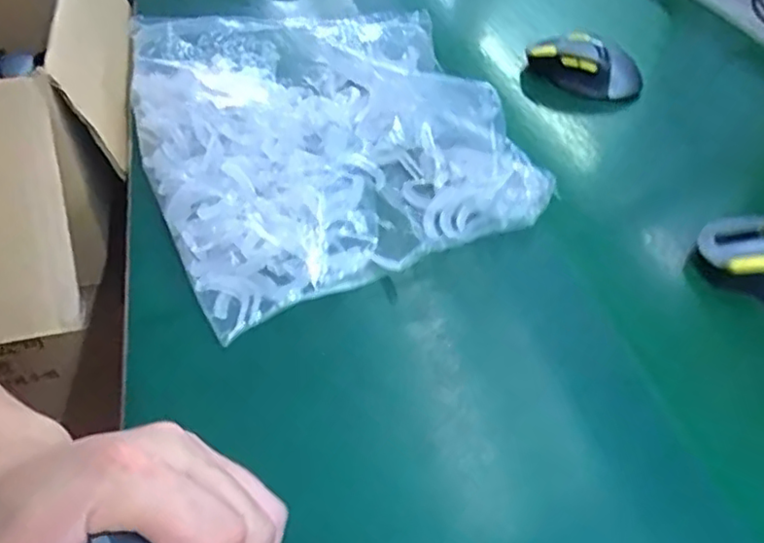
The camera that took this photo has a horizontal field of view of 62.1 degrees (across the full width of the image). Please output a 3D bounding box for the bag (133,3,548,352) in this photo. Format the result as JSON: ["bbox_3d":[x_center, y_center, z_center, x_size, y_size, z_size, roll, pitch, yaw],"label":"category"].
[{"bbox_3d":[-0.051,-0.127,0.526,0.289,0.069,0.336,-20,47,-20],"label":"bag"}]

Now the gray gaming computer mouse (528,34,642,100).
[{"bbox_3d":[0.211,-0.216,0.659,0.058,0.042,0.112,-33,53,-30],"label":"gray gaming computer mouse"}]

